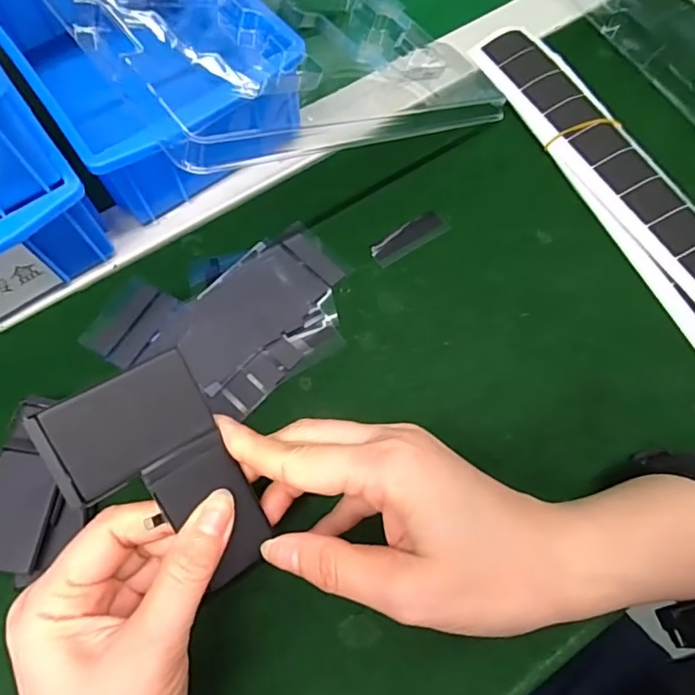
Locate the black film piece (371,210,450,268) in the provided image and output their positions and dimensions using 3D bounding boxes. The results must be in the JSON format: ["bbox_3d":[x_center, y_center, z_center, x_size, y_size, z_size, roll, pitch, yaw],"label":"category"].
[{"bbox_3d":[0.037,-0.068,0.318,0.050,0.004,0.019,-33,72,-12],"label":"black film piece"}]

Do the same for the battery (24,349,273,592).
[{"bbox_3d":[-0.071,0.054,0.203,0.057,0.004,0.093,-30,103,-26],"label":"battery"}]

